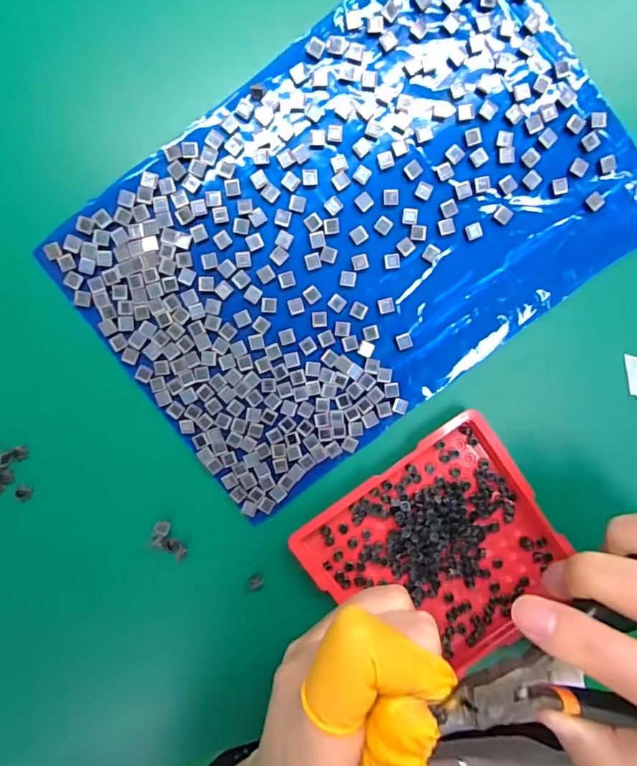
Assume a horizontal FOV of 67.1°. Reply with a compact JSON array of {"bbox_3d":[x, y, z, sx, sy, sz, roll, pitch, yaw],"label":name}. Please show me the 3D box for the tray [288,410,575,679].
[{"bbox_3d":[0.056,0.079,0.216,0.097,0.008,0.098,-37,98,1],"label":"tray"}]

